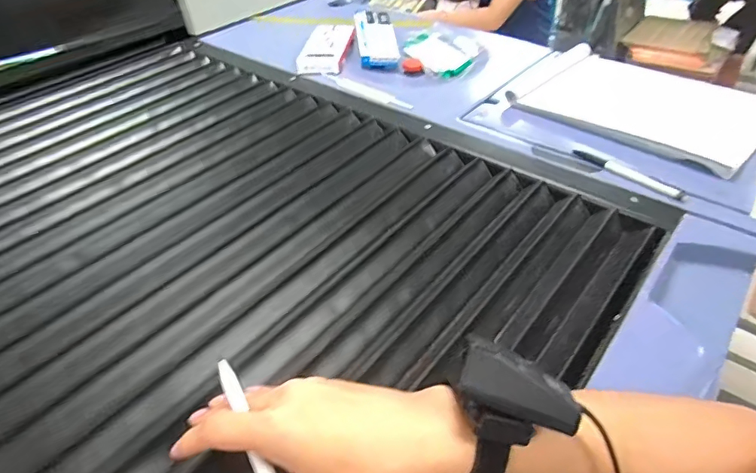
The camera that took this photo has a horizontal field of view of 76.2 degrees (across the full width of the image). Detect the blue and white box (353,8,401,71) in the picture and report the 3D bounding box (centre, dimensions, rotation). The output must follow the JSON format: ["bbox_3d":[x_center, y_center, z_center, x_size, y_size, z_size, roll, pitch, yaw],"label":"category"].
[{"bbox_3d":[-0.003,-0.367,0.889,0.071,0.017,0.166,-5,60,-5],"label":"blue and white box"}]

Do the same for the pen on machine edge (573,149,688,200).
[{"bbox_3d":[0.292,-0.076,0.565,0.019,0.011,0.138,-29,48,-27],"label":"pen on machine edge"}]

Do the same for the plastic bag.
[{"bbox_3d":[0.124,-0.344,0.883,0.124,0.038,0.183,-10,43,-10],"label":"plastic bag"}]

